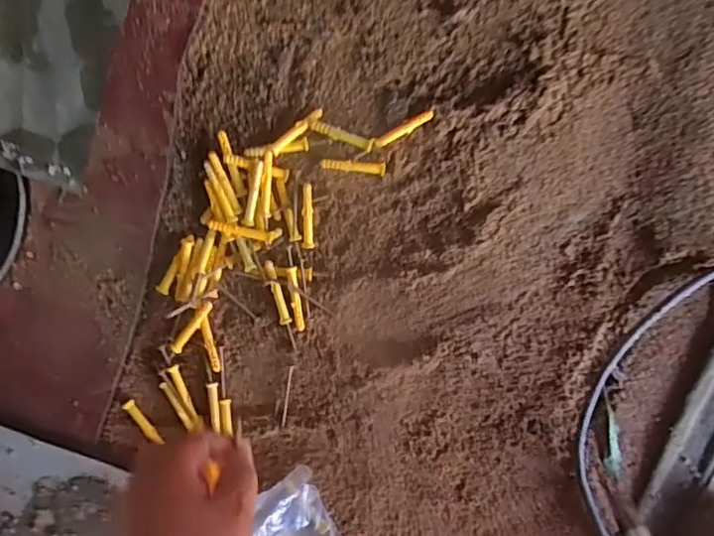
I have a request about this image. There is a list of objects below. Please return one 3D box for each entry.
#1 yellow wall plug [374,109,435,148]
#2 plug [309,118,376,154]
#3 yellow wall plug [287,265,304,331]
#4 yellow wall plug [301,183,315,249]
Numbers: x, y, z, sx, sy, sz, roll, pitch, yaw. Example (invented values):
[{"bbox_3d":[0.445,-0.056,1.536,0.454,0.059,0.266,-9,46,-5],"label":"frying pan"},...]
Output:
[{"bbox_3d":[0.042,-0.122,0.538,0.057,0.006,0.010,-31,93,1],"label":"yellow wall plug"},{"bbox_3d":[-0.014,-0.116,0.538,0.059,0.010,0.012,18,92,-2],"label":"plug"},{"bbox_3d":[-0.054,0.028,0.543,0.009,0.011,0.058,-8,93,-1],"label":"yellow wall plug"},{"bbox_3d":[-0.043,-0.046,0.541,0.010,0.009,0.057,0,105,-1],"label":"yellow wall plug"}]

